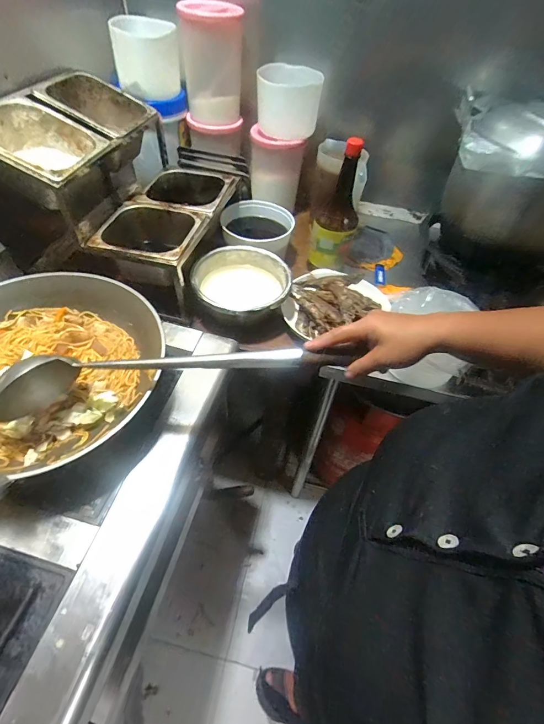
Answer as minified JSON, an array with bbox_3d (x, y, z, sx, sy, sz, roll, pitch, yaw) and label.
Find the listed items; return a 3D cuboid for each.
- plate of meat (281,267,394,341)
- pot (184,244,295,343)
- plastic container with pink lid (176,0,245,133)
[{"bbox_3d":[0.127,-0.128,0.718,0.214,0.063,0.174,-33,61,-28],"label":"plate of meat"},{"bbox_3d":[-0.061,-0.137,0.717,0.186,0.095,0.187,7,51,0],"label":"pot"},{"bbox_3d":[-0.143,-0.689,0.847,0.134,0.221,0.134,-3,52,-8],"label":"plastic container with pink lid"}]

